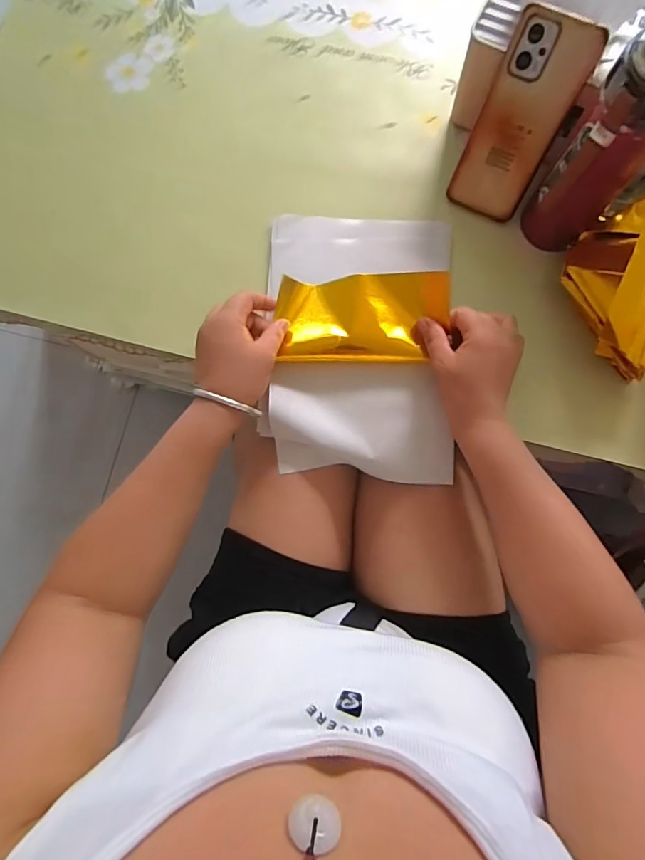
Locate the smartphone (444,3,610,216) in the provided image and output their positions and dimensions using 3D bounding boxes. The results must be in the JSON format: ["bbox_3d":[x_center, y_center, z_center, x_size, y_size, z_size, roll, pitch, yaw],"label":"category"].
[{"bbox_3d":[0.187,-0.292,0.439,0.077,0.161,0.009,26,47,6],"label":"smartphone"}]

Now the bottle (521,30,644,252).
[{"bbox_3d":[0.232,-0.225,0.380,0.064,0.206,0.060,37,85,7],"label":"bottle"}]

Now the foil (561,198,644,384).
[{"bbox_3d":[0.293,-0.158,0.445,0.097,0.068,0.189,18,83,5],"label":"foil"}]

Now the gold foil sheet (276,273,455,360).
[{"bbox_3d":[0.040,-0.116,0.459,0.165,0.028,0.091,0,82,3],"label":"gold foil sheet"}]

